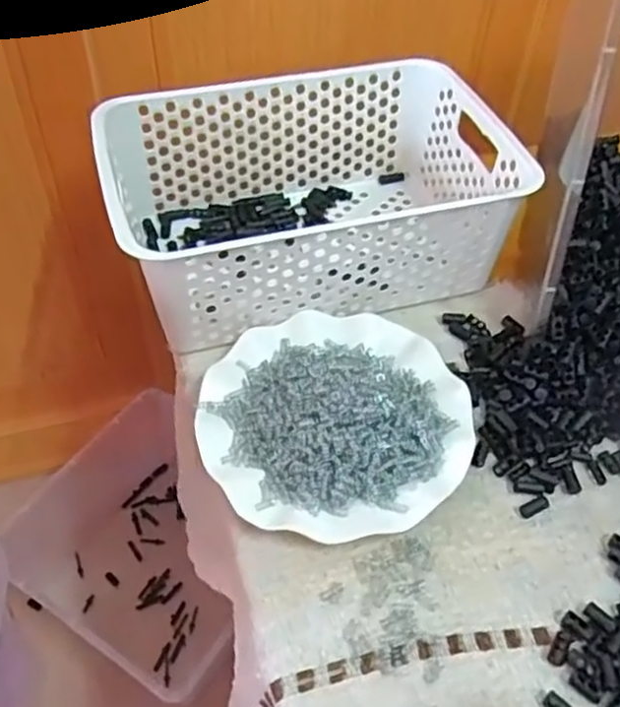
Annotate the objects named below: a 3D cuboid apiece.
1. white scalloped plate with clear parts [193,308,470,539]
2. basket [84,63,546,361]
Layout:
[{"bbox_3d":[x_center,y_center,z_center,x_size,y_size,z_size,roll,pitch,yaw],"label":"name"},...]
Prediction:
[{"bbox_3d":[0.018,0.038,0.483,0.178,0.051,0.174,1,49,-1],"label":"white scalloped plate with clear parts"},{"bbox_3d":[-0.003,-0.126,0.582,0.302,0.112,0.197,-12,51,-13],"label":"basket"}]

